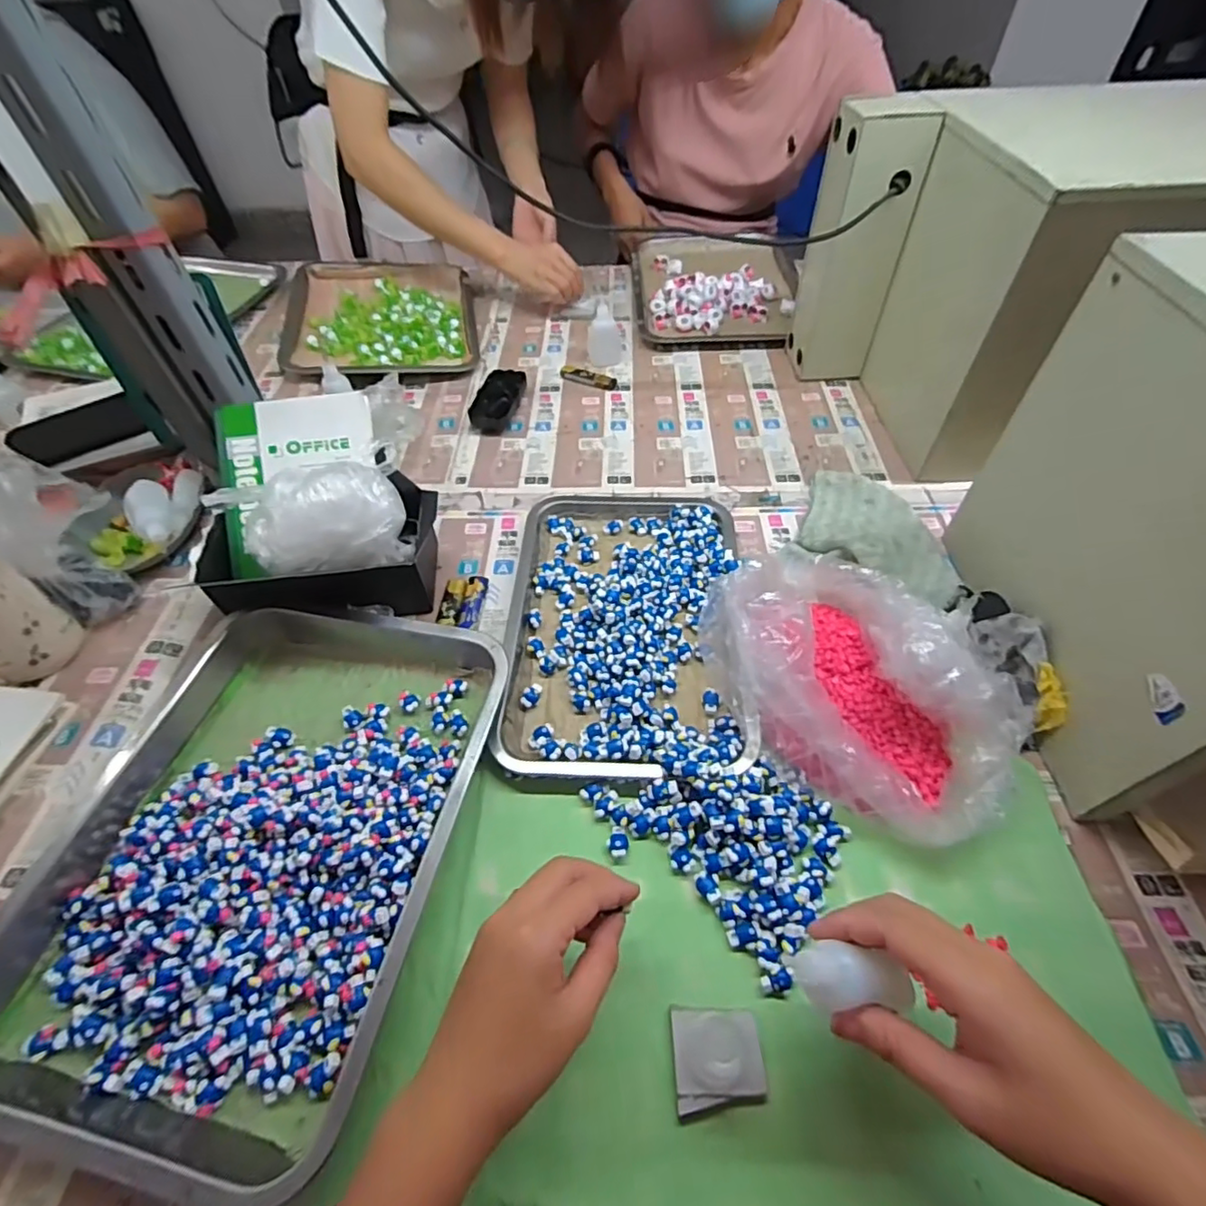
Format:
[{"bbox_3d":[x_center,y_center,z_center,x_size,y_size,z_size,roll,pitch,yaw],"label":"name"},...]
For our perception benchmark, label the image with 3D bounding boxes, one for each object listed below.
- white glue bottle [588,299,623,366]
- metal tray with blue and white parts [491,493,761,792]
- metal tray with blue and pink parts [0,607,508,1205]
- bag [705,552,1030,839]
[{"bbox_3d":[0.002,-0.369,0.806,0.045,0.075,0.035,-4,51,0],"label":"white glue bottle"},{"bbox_3d":[0.020,0.009,0.533,0.199,0.035,0.315,1,52,4],"label":"metal tray with blue and white parts"},{"bbox_3d":[-0.249,0.156,0.415,0.294,0.045,0.353,6,52,7],"label":"metal tray with blue and pink parts"},{"bbox_3d":[0.186,0.049,0.444,0.161,0.074,0.257,-20,53,-12],"label":"bag"}]

